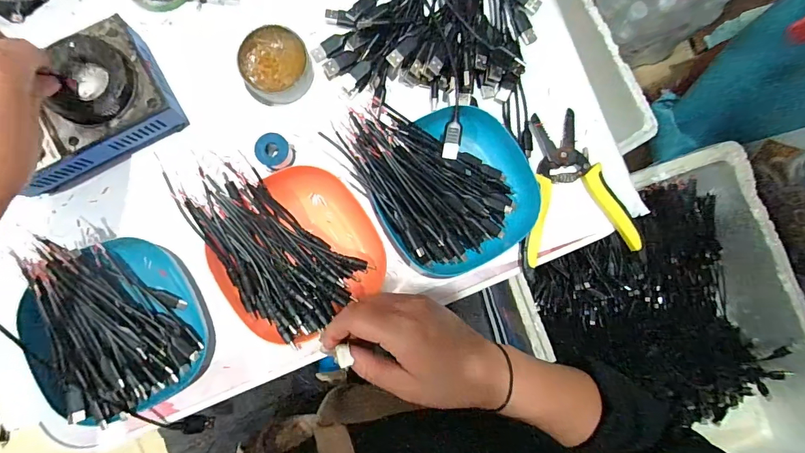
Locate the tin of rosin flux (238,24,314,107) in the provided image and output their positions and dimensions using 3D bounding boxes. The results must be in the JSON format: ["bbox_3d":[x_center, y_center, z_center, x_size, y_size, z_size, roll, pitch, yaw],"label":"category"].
[{"bbox_3d":[-0.118,-0.151,0.384,0.062,0.028,0.062,0,87,-2],"label":"tin of rosin flux"}]

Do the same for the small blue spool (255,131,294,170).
[{"bbox_3d":[-0.117,-0.068,0.375,0.028,0.024,0.028,0,87,-2],"label":"small blue spool"}]

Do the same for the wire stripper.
[{"bbox_3d":[0.161,-0.040,0.393,0.102,0.021,0.140,-9,87,-2],"label":"wire stripper"}]

